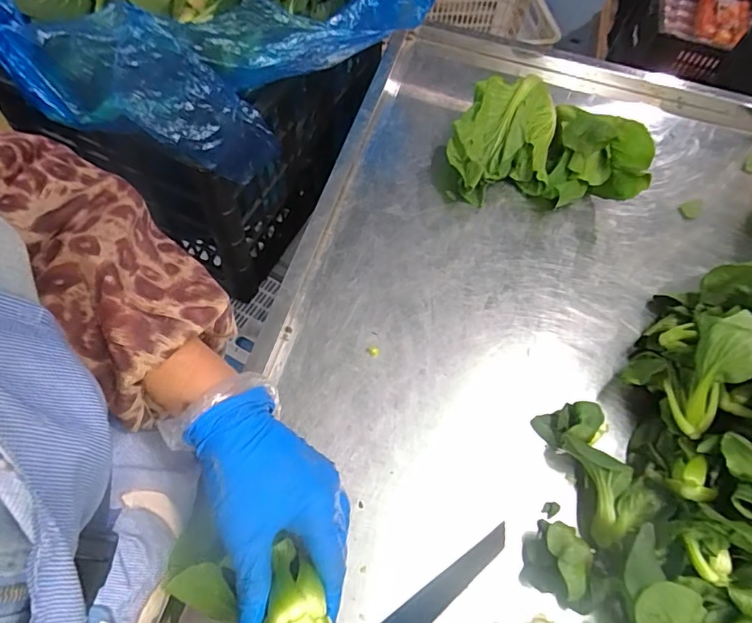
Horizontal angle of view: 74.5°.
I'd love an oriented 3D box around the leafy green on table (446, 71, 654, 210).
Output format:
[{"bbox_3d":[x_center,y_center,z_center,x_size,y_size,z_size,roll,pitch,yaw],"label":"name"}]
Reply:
[{"bbox_3d":[0.191,-0.207,0.585,0.214,0.068,0.174,2,62,-2],"label":"leafy green on table"}]

